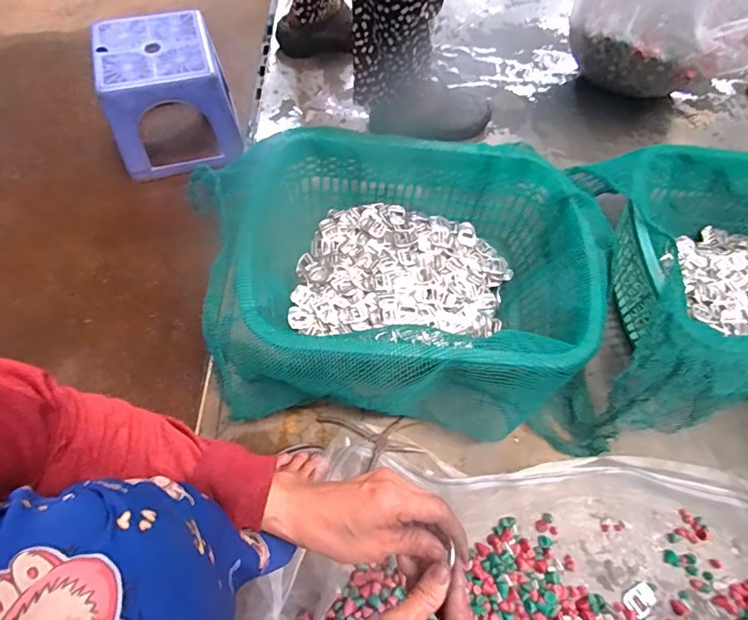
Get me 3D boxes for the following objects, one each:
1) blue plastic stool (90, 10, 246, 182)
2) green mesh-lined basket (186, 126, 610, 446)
[{"bbox_3d":[-0.424,-0.440,0.970,0.227,0.207,0.231,-15,64,-11],"label":"blue plastic stool"},{"bbox_3d":[0.046,-0.037,0.665,0.525,0.174,0.395,4,62,-1],"label":"green mesh-lined basket"}]

